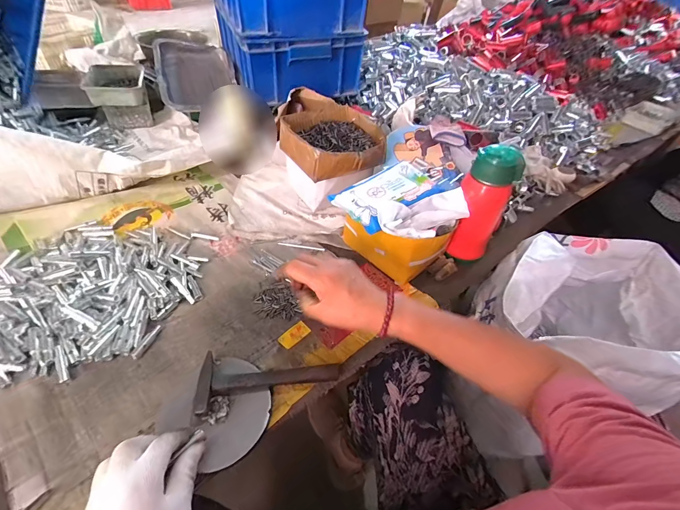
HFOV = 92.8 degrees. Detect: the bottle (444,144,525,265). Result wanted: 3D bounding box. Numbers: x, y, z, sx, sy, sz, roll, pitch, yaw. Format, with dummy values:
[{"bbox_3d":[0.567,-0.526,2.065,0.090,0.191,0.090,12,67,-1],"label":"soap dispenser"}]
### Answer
[{"bbox_3d":[0.233,-0.076,0.542,0.078,0.190,0.067,25,48,19],"label":"bottle"}]

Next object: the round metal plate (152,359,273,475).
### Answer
[{"bbox_3d":[-0.146,0.182,0.397,0.126,0.013,0.114,26,49,19],"label":"round metal plate"}]

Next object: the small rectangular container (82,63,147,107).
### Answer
[{"bbox_3d":[-0.579,-0.440,0.836,0.136,0.042,0.186,-15,52,-20],"label":"small rectangular container"}]

